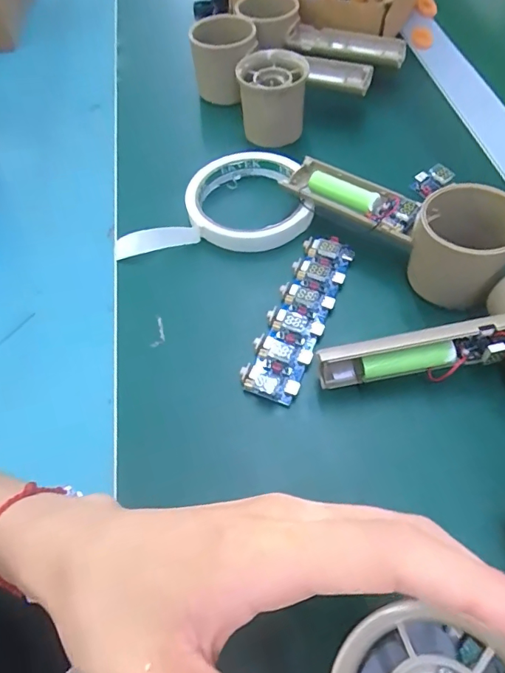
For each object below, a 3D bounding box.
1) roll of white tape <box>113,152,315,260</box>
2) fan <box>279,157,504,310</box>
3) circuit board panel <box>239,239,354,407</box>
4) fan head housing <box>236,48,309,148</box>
[{"bbox_3d":[-0.028,-0.101,0.337,0.138,0.015,0.085,-4,58,1],"label":"roll of white tape"},{"bbox_3d":[0.091,-0.082,0.295,0.155,0.047,0.051,38,67,23],"label":"fan"},{"bbox_3d":[0.030,-0.014,0.287,0.034,0.017,0.119,19,61,14],"label":"circuit board panel"},{"bbox_3d":[0.018,-0.194,0.379,0.053,0.061,0.054,6,59,7],"label":"fan head housing"}]

